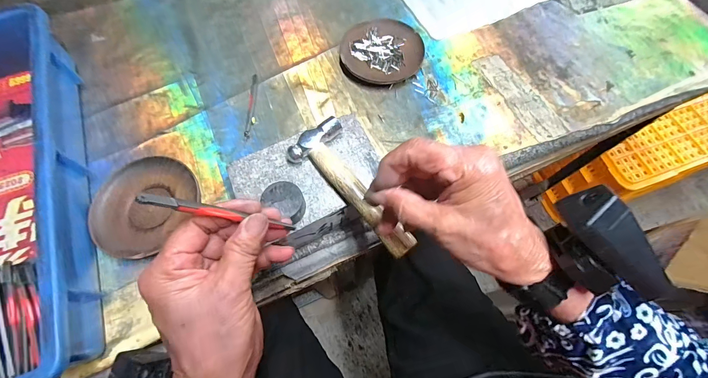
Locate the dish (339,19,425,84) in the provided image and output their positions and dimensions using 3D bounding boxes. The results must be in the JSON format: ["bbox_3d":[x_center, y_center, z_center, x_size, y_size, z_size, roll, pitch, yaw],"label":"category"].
[{"bbox_3d":[0.039,-0.195,0.441,0.113,0.019,0.097,2,67,0],"label":"dish"}]

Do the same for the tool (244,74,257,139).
[{"bbox_3d":[-0.136,-0.111,0.408,0.007,0.004,0.099,0,67,-1],"label":"tool"}]

